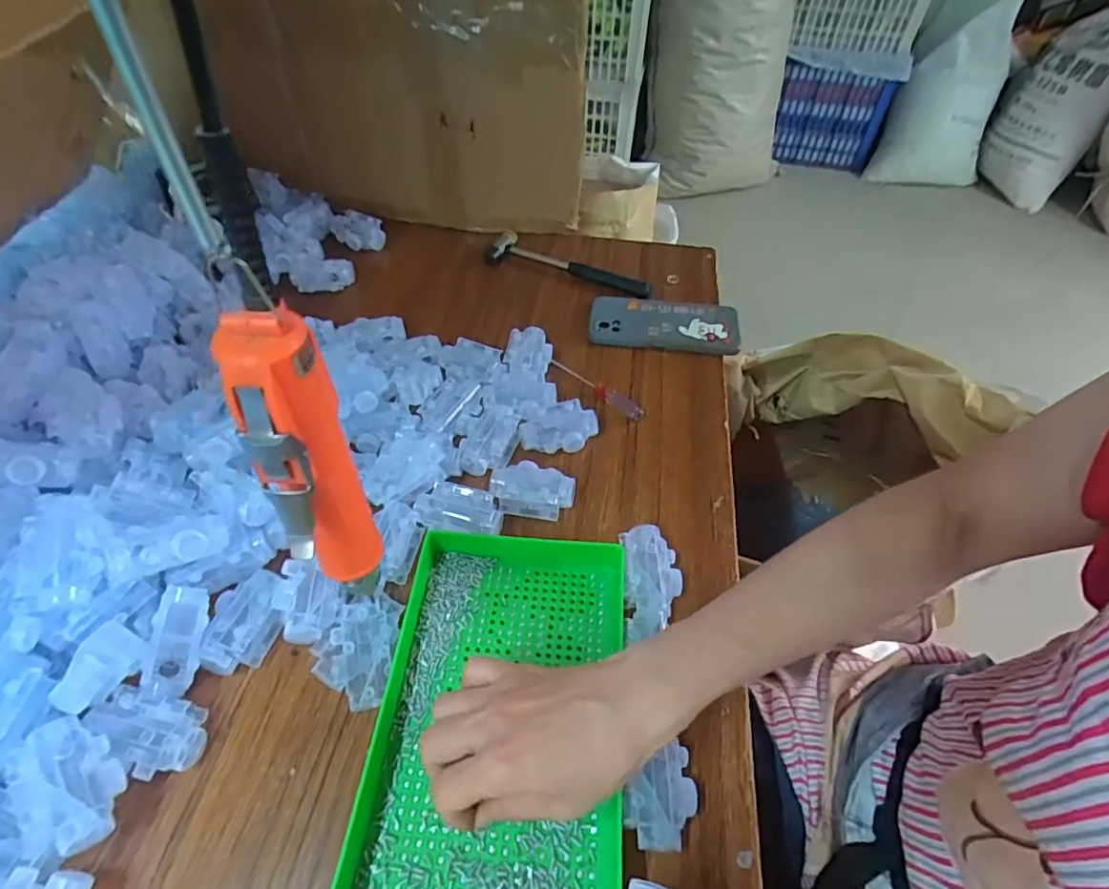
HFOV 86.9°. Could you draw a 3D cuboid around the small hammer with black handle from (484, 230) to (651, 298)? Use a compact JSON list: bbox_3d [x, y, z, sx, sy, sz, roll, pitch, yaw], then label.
[{"bbox_3d":[0.020,-0.220,0.723,0.207,0.028,0.051,18,50,13],"label":"small hammer with black handle"}]

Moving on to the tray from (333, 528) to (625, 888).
[{"bbox_3d":[-0.034,0.170,0.365,0.152,0.028,0.240,4,49,2],"label":"tray"}]

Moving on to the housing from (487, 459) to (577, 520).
[{"bbox_3d":[-0.019,0.039,0.499,0.071,0.028,0.044,7,49,5],"label":"housing"}]

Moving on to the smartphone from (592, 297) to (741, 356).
[{"bbox_3d":[0.122,-0.138,0.656,0.162,0.013,0.076,5,56,6],"label":"smartphone"}]

